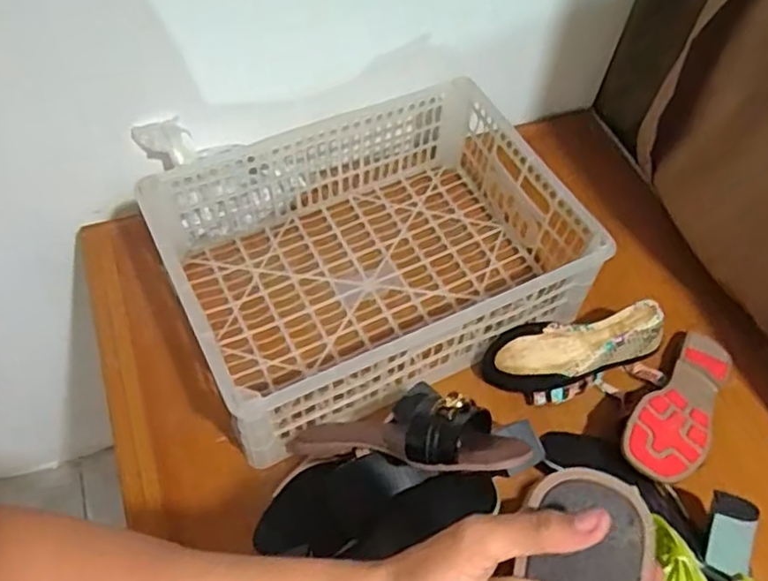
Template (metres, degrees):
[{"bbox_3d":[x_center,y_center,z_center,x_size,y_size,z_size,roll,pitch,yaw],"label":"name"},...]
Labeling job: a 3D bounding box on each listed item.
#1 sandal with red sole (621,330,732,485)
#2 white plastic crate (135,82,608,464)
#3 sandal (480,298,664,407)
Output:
[{"bbox_3d":[0.326,0.123,0.745,0.091,0.041,0.227,34,47,16],"label":"sandal with red sole"},{"bbox_3d":[-0.020,-0.048,0.797,0.442,0.141,0.335,-22,61,-18],"label":"white plastic crate"},{"bbox_3d":[0.222,0.078,0.776,0.211,0.078,0.083,-16,59,1],"label":"sandal"}]

